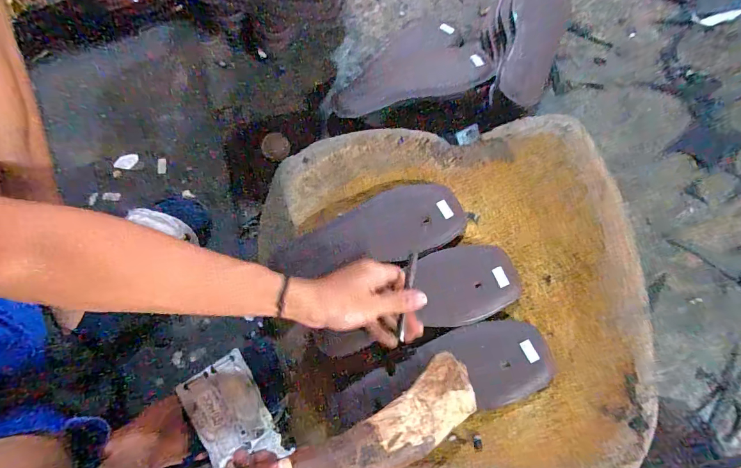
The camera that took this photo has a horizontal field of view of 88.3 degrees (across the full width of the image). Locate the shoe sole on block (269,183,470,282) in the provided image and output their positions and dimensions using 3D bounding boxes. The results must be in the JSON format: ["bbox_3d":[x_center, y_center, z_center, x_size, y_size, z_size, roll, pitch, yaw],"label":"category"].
[{"bbox_3d":[-0.002,0.003,0.493,0.242,0.025,0.088,-21,74,-5],"label":"shoe sole on block"}]

